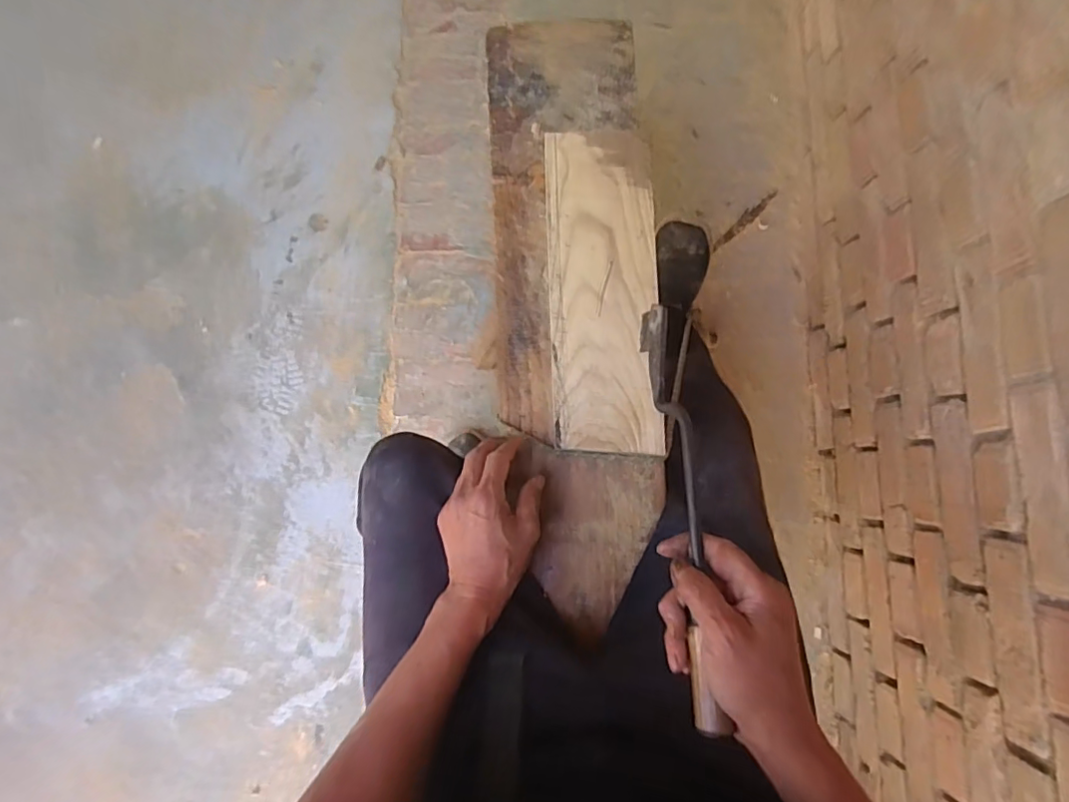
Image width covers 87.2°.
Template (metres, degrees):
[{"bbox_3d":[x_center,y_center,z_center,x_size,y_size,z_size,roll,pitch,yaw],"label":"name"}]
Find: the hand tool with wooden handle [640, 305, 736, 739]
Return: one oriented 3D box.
[{"bbox_3d":[0.116,0.071,0.450,0.022,0.046,0.340,-1,66,0],"label":"hand tool with wooden handle"}]

